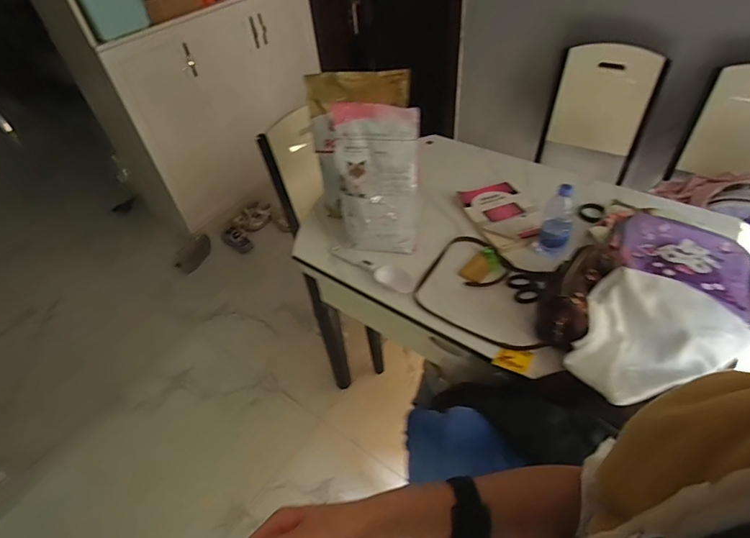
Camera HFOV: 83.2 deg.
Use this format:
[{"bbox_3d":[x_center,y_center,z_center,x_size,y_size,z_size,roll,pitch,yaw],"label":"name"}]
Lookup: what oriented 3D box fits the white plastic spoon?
[{"bbox_3d":[-0.010,-0.013,1.051,0.252,0.031,0.054,31,56,30],"label":"white plastic spoon"}]

